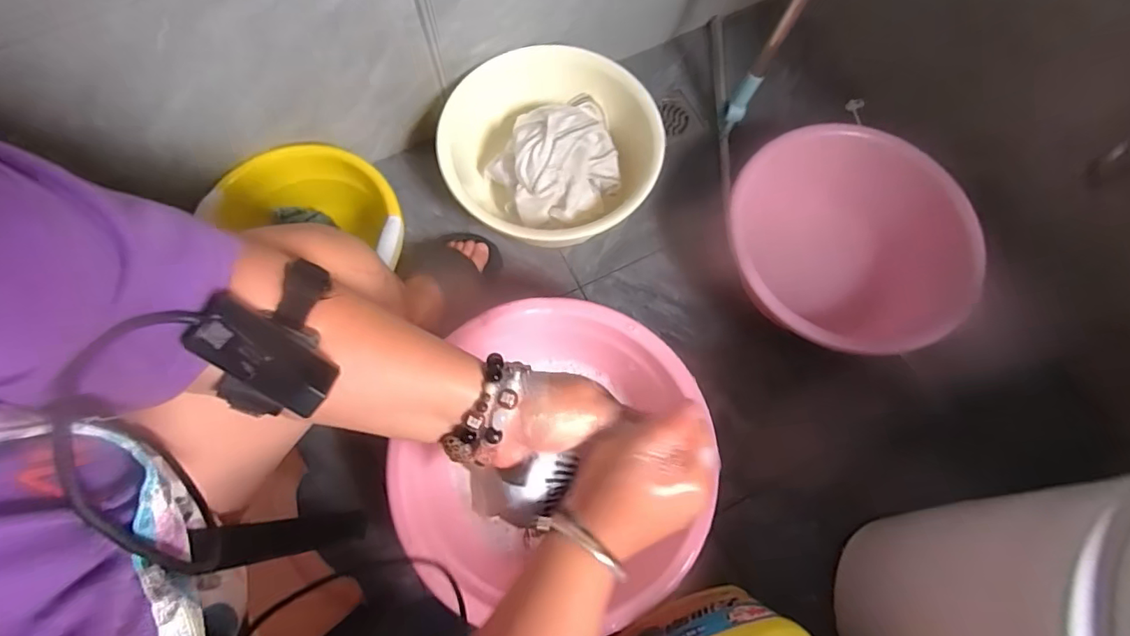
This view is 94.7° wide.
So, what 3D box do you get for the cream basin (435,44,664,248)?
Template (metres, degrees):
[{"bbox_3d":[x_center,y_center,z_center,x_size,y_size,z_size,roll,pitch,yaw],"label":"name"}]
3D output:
[{"bbox_3d":[-0.019,-0.260,0.834,0.321,0.130,0.314,0,73,-2],"label":"cream basin"}]

